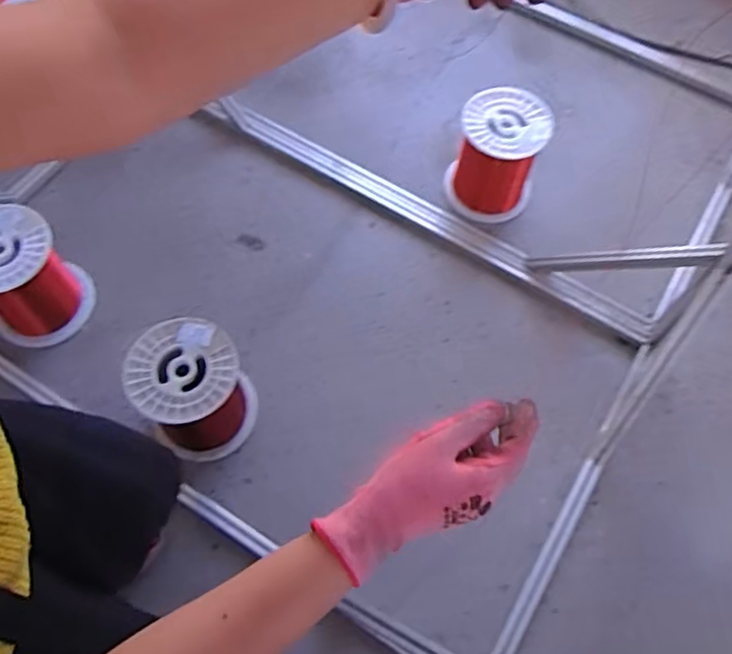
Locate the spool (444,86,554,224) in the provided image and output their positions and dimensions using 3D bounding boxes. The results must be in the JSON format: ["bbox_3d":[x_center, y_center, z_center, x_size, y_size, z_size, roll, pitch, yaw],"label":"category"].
[{"bbox_3d":[0.305,-0.404,1.541,0.214,0.226,0.197,1,64,-2],"label":"spool"}]

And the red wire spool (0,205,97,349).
[{"bbox_3d":[-0.714,-0.099,1.373,0.204,0.234,0.202,1,64,-2],"label":"red wire spool"}]

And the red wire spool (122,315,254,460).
[{"bbox_3d":[-0.329,0.126,1.278,0.194,0.228,0.199,1,64,-2],"label":"red wire spool"}]

